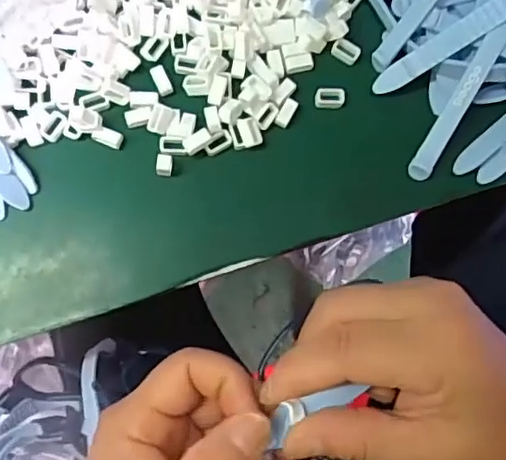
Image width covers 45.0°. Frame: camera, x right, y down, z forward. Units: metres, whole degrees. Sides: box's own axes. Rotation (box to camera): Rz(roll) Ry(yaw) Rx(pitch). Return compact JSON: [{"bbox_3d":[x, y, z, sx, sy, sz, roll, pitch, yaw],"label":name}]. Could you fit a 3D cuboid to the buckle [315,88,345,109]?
[{"bbox_3d":[0.040,-0.068,0.314,0.015,0.006,0.010,-1,82,-6],"label":"buckle"}]

